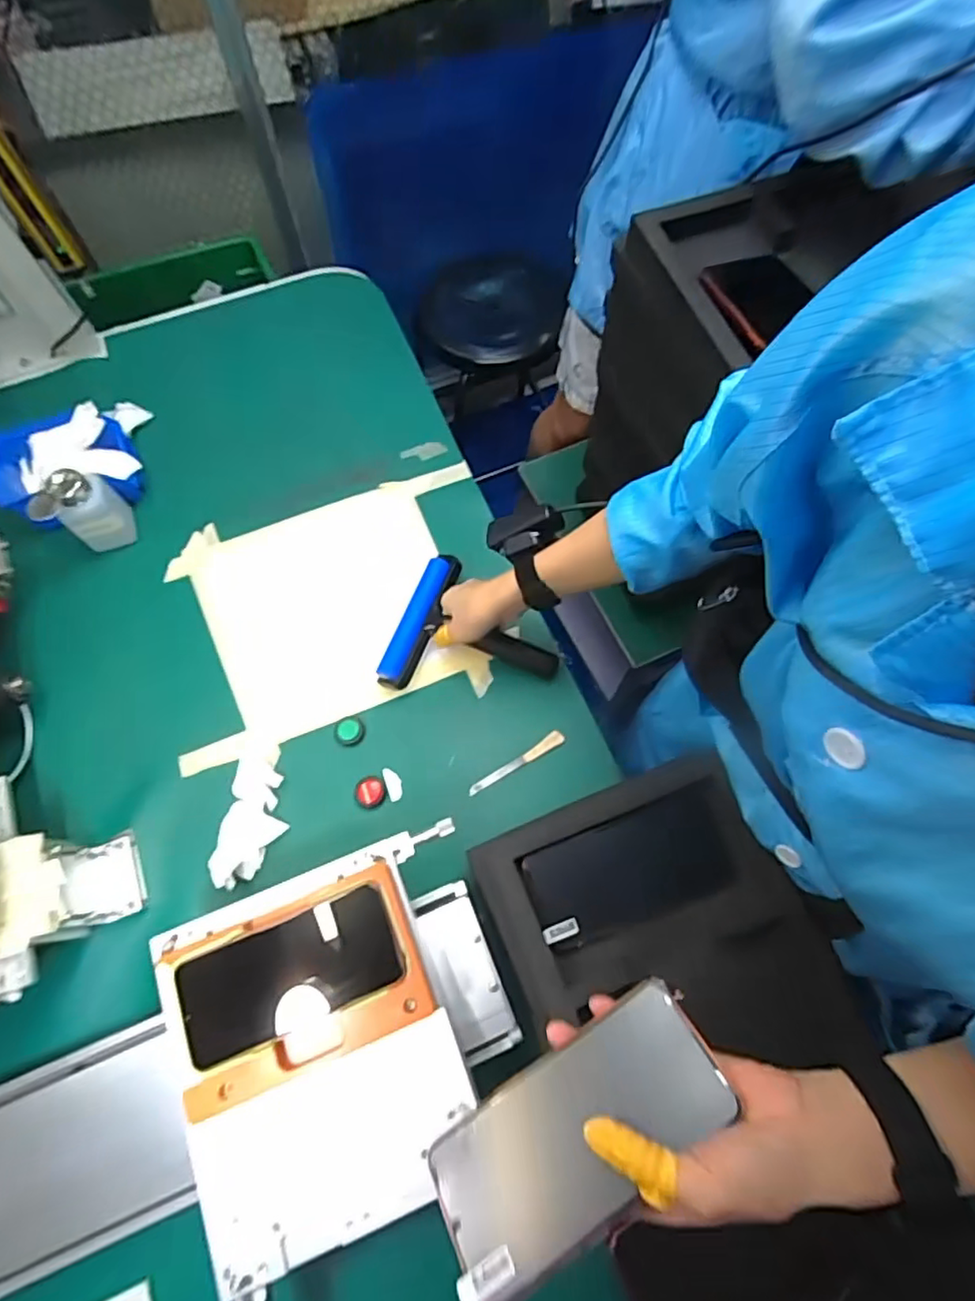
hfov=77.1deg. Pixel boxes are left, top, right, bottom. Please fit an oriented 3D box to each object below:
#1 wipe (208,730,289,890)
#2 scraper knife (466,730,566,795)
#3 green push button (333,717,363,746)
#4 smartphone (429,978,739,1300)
[{"bbox_3d":[-0.237,0.156,0.619,0.059,0.028,0.153,4,68,2],"label":"wipe"},{"bbox_3d":[0.031,0.119,0.645,0.114,0.008,0.015,-30,71,-11],"label":"scraper knife"},{"bbox_3d":[-0.148,0.087,0.653,0.031,0.007,0.030,-27,71,-10],"label":"green push button"},{"bbox_3d":[0.047,0.253,0.321,0.160,0.011,0.075,-32,48,-6],"label":"smartphone"}]

